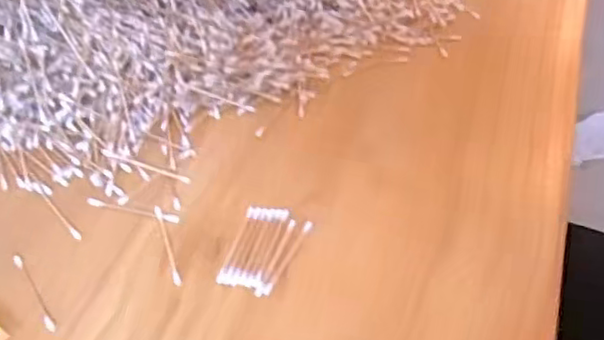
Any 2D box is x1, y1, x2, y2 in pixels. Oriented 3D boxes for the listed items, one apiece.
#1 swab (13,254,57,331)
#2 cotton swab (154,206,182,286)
[{"bbox_3d":[-0.183,0.081,0.439,0.006,0.004,0.074,-27,53,-24],"label":"swab"},{"bbox_3d":[-0.097,0.052,0.465,0.005,0.004,0.074,-15,48,-14],"label":"cotton swab"}]

